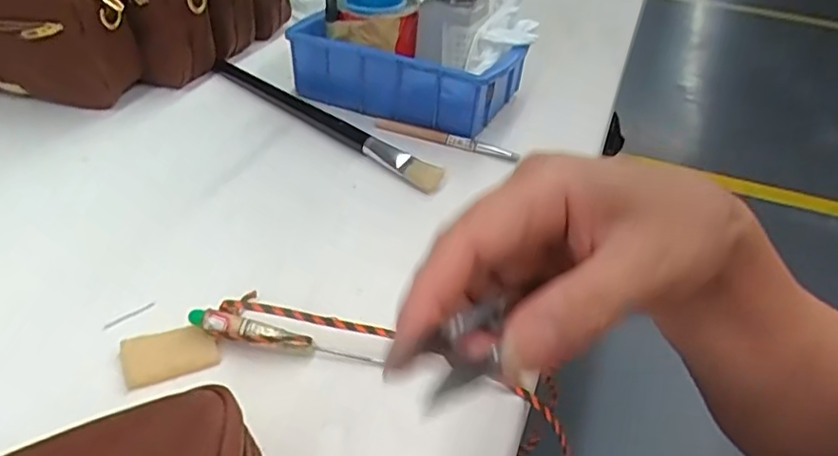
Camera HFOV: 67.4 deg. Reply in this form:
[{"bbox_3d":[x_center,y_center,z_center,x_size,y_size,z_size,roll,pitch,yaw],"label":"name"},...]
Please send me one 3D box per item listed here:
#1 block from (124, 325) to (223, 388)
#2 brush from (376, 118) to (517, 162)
[{"bbox_3d":[-0.131,0.067,0.332,0.047,0.004,0.028,-9,56,-16],"label":"block"},{"bbox_3d":[0.020,-0.076,0.525,0.126,0.011,0.010,18,39,17],"label":"brush"}]

